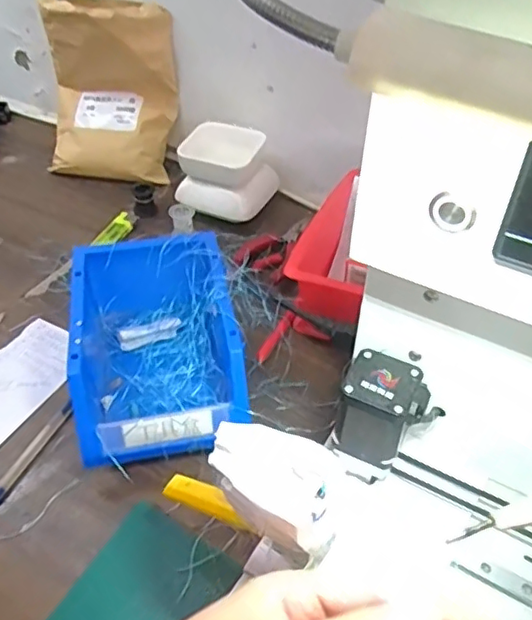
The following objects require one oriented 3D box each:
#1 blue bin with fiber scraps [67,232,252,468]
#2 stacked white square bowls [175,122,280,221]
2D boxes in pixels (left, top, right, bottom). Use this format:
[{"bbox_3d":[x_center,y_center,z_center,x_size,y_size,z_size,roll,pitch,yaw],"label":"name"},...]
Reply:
[{"bbox_3d":[-0.086,0.032,0.476,0.119,0.088,0.176,-7,43,-8],"label":"blue bin with fiber scraps"},{"bbox_3d":[-0.044,-0.154,0.651,0.099,0.059,0.083,12,43,12],"label":"stacked white square bowls"}]

